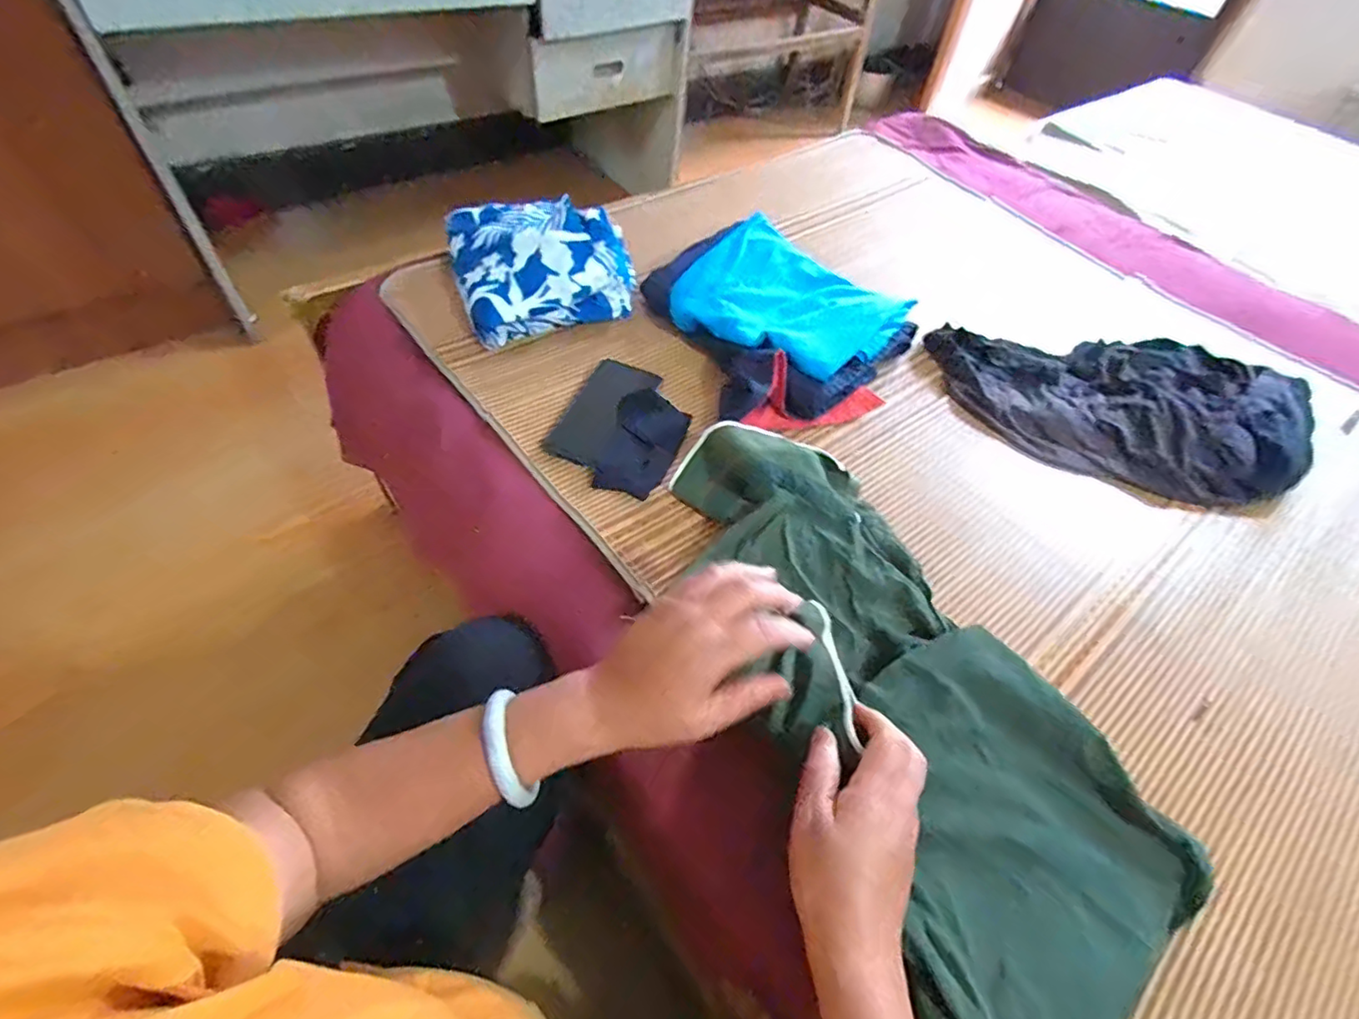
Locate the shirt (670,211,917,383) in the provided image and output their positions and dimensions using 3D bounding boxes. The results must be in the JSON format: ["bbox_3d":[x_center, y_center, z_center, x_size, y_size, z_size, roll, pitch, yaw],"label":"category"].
[{"bbox_3d":[0.135,-0.261,0.731,0.247,0.034,0.226,34,56,19],"label":"shirt"}]

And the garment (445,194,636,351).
[{"bbox_3d":[-0.169,-0.309,0.741,0.215,0.076,0.207,-10,54,-13],"label":"garment"}]

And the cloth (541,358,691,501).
[{"bbox_3d":[-0.060,-0.091,0.638,0.127,0.022,0.156,27,63,4],"label":"cloth"}]

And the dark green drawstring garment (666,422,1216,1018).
[{"bbox_3d":[0.163,0.119,0.474,0.219,0.068,0.488,-19,59,-19],"label":"dark green drawstring garment"}]

